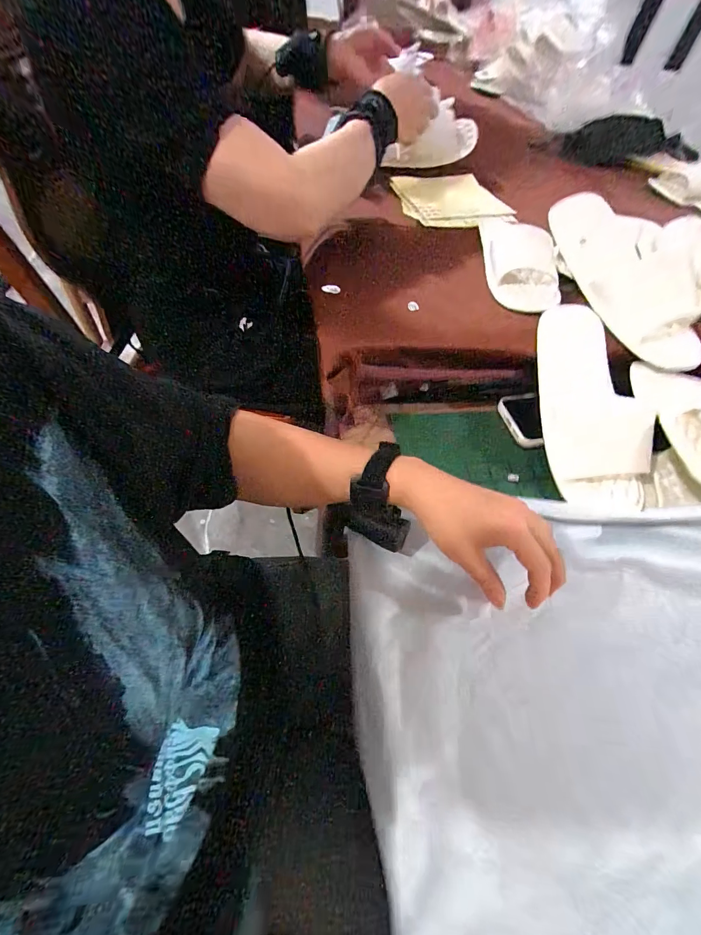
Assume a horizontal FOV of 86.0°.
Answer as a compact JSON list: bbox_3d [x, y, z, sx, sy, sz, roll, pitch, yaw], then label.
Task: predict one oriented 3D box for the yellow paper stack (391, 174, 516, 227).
[{"bbox_3d":[0.167,-0.464,0.645,0.172,0.019,0.175,-4,58,-9],"label":"yellow paper stack"}]

